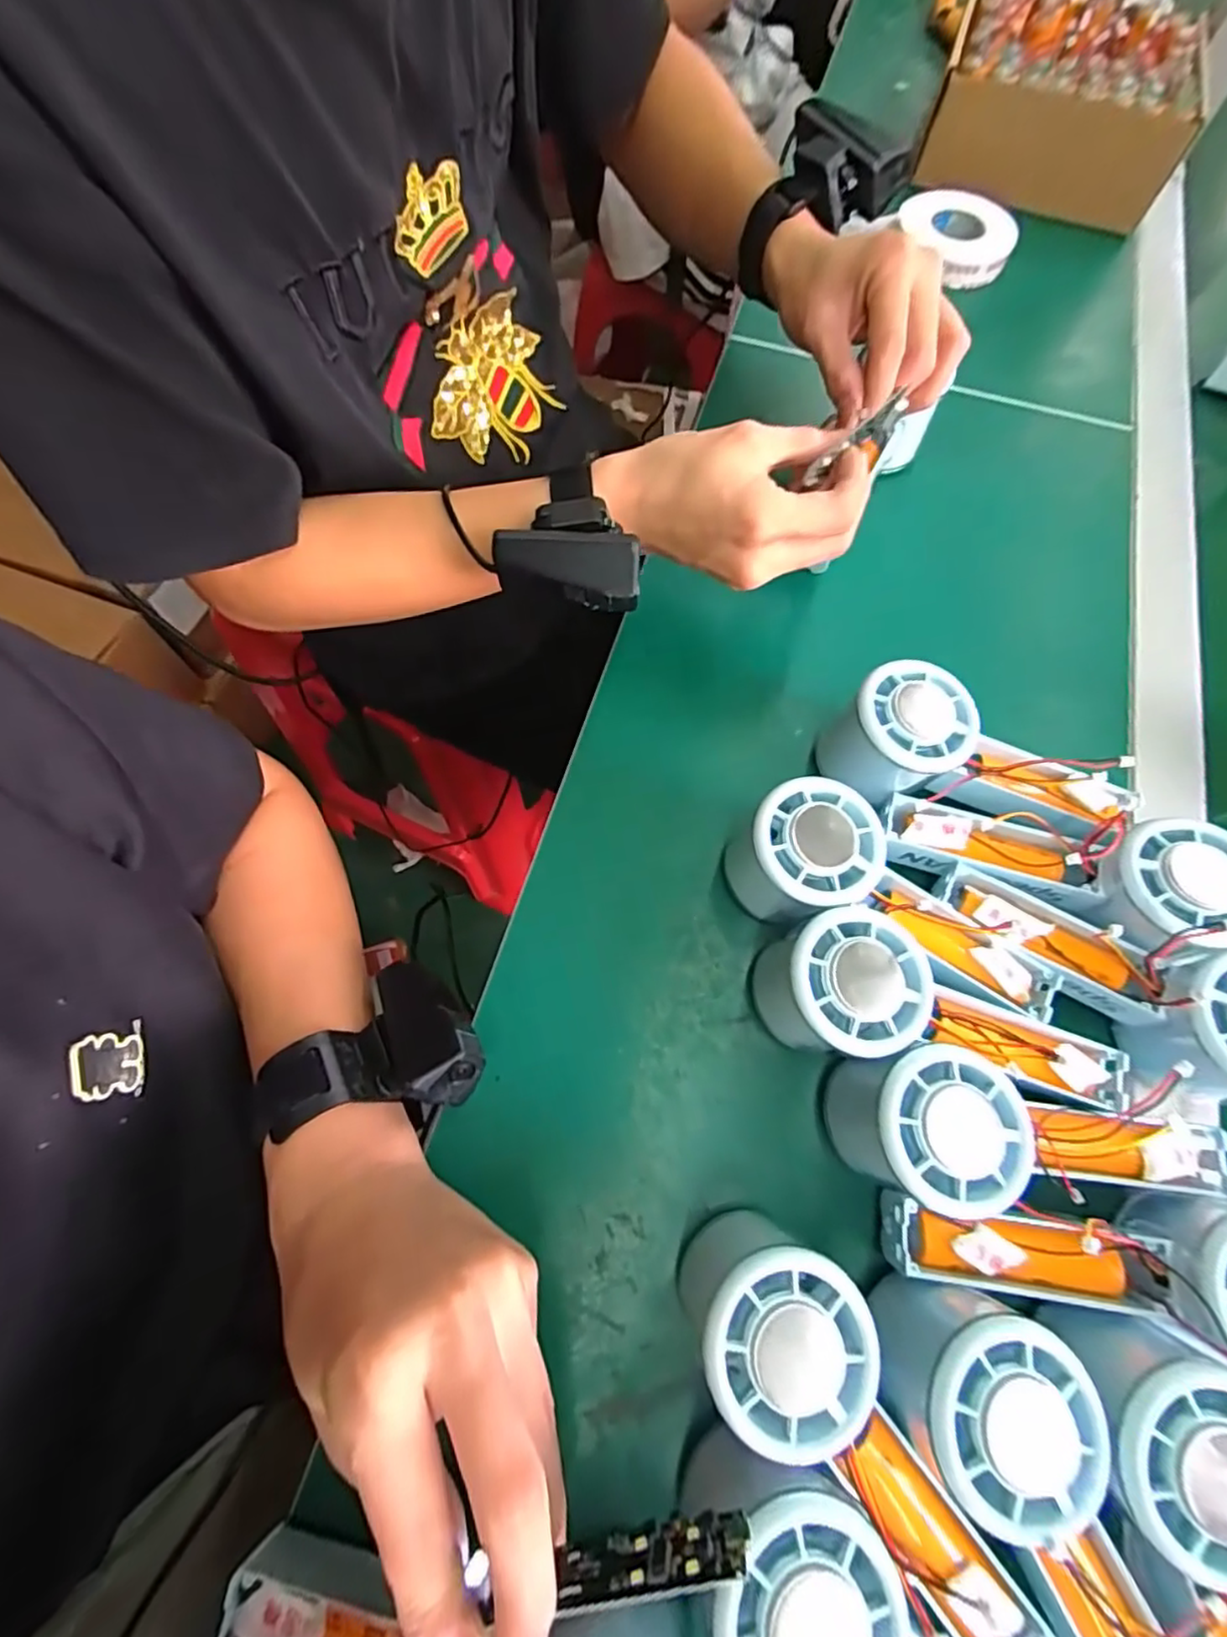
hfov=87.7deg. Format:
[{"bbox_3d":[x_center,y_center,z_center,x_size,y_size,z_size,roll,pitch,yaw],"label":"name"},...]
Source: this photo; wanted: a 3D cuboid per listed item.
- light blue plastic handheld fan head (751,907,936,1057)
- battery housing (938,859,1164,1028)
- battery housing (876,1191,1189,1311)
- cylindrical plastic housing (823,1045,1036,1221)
[{"bbox_3d":[0.097,0.072,0.276,0.056,0.060,0.054,1,69,-3],"label":"light blue plastic handheld fan head"},{"bbox_3d":[0.196,0.052,0.287,0.093,0.019,0.031,34,71,9],"label":"battery housing"},{"bbox_3d":[0.157,0.167,0.247,0.094,0.039,0.026,7,69,0],"label":"battery housing"},{"bbox_3d":[0.123,0.123,0.260,0.058,0.060,0.054,1,69,-3],"label":"cylindrical plastic housing"}]

